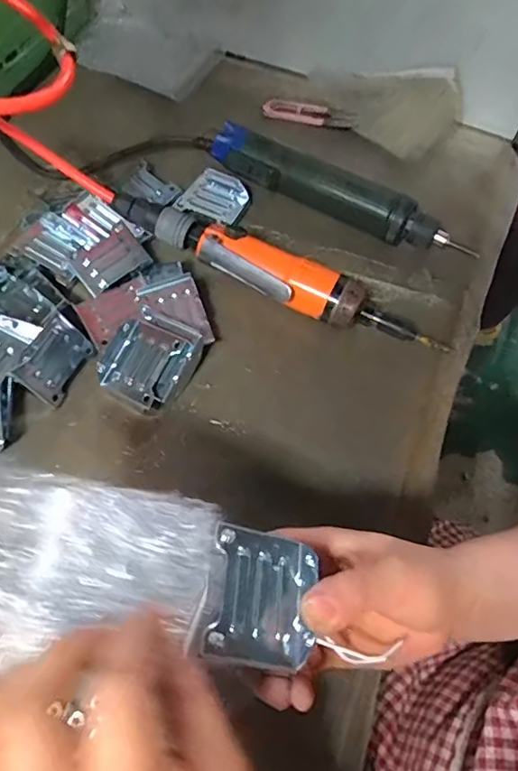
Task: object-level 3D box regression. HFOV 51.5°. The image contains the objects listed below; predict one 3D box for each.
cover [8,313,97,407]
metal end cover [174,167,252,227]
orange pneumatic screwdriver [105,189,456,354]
[{"bbox_3d":[-0.153,-0.020,0.403,0.018,0.044,0.058,3,54,40],"label":"cover"},{"bbox_3d":[-0.041,-0.176,0.504,0.058,0.015,0.052,26,64,10],"label":"metal end cover"},{"bbox_3d":[0.010,-0.091,0.450,0.288,0.042,0.046,20,63,7],"label":"orange pneumatic screwdriver"}]

